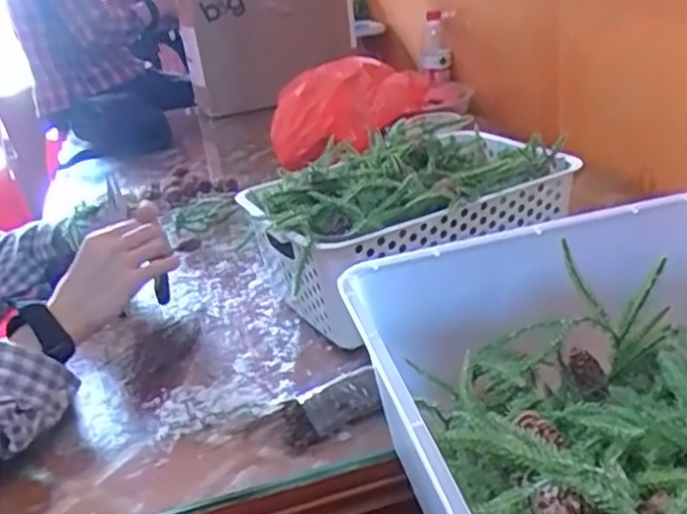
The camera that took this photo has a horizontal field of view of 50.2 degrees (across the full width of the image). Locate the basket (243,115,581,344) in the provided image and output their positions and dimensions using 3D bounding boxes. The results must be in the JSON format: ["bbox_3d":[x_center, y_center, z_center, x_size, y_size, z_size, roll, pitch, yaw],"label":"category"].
[{"bbox_3d":[0.069,-0.040,0.766,0.315,0.143,0.205,-20,27,-25],"label":"basket"}]

